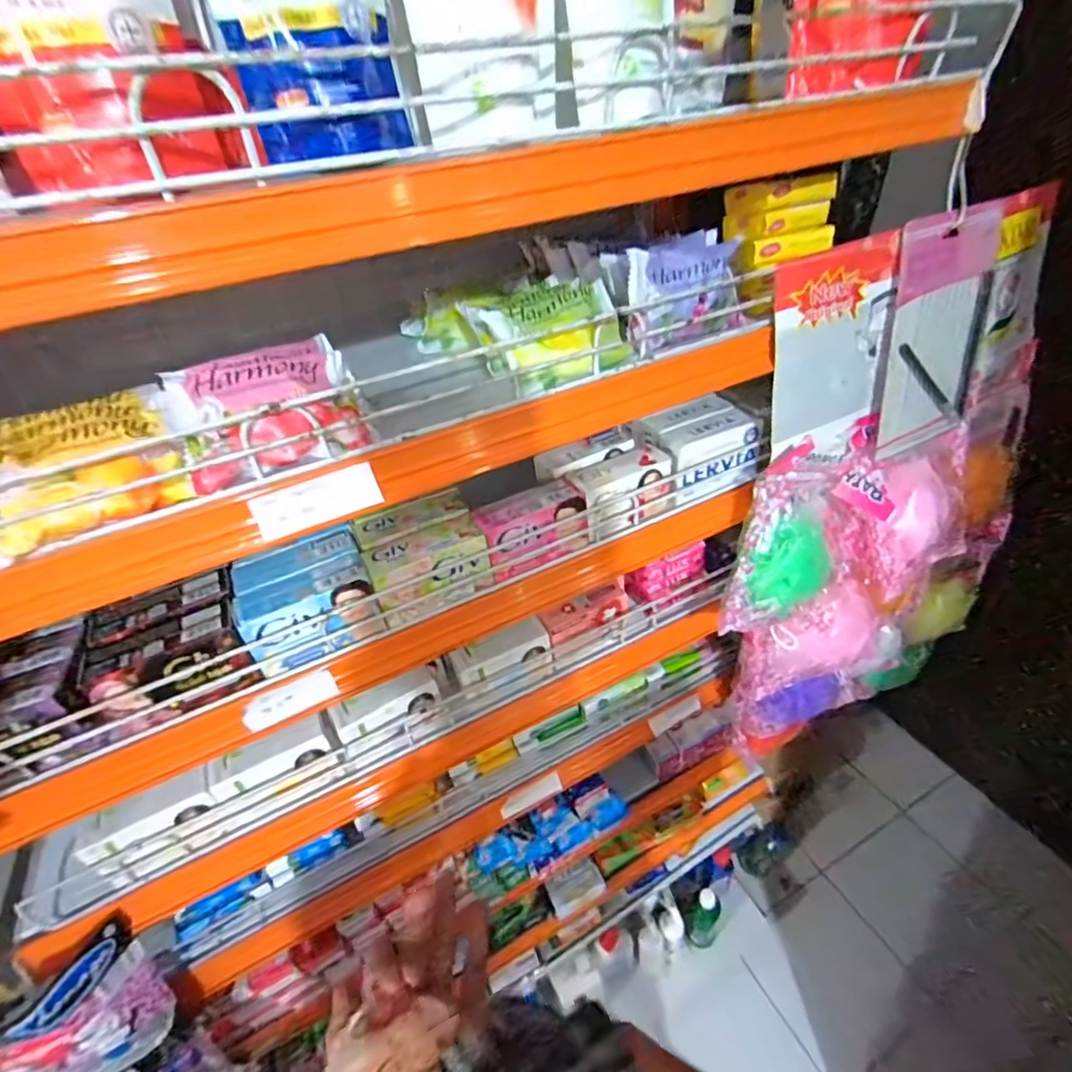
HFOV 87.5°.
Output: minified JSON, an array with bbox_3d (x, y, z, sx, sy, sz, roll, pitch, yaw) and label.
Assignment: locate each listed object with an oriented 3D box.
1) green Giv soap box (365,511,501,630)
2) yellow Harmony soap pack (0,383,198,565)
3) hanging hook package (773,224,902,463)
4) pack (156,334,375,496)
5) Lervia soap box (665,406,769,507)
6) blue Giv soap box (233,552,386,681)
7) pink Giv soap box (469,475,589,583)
[{"bbox_3d":[-0.084,0.027,0.444,0.090,0.056,0.034,-23,41,-20],"label":"green Giv soap box"},{"bbox_3d":[-0.263,-0.049,0.332,0.101,0.041,0.113,-25,42,-22],"label":"yellow Harmony soap pack"},{"bbox_3d":[0.256,-0.146,0.481,0.123,0.183,0.012,-21,31,-14],"label":"hanging hook package"},{"bbox_3d":[-0.166,-0.081,0.350,0.108,0.053,0.079,-24,41,-20],"label":"pack"},{"bbox_3d":[0.167,-0.074,0.533,0.096,0.069,0.039,-15,39,-10],"label":"Lervia soap box"},{"bbox_3d":[-0.166,0.058,0.419,0.091,0.055,0.037,-21,40,-18],"label":"blue Giv soap box"},{"bbox_3d":[-0.003,-0.007,0.471,0.091,0.053,0.039,-20,40,-16],"label":"pink Giv soap box"}]

